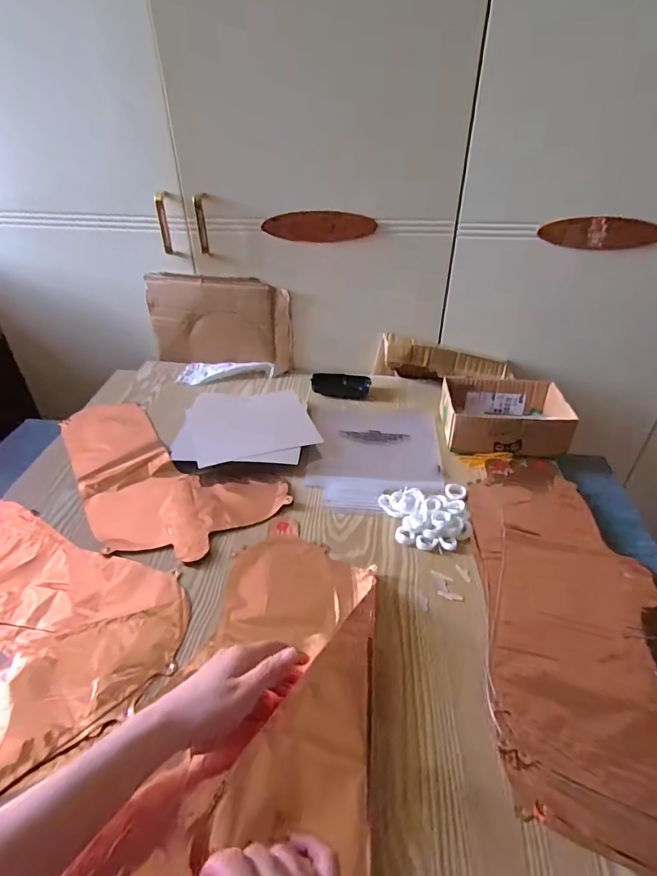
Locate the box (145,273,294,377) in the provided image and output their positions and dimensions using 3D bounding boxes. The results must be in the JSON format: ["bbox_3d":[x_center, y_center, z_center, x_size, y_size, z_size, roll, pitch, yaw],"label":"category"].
[{"bbox_3d":[-0.209,-0.220,0.896,0.274,0.173,0.027,5,37,7],"label":"box"}]

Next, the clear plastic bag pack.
[{"bbox_3d":[0.074,0.017,0.723,0.205,0.014,0.259,-1,37,0],"label":"clear plastic bag pack"}]

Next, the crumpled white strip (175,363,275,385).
[{"bbox_3d":[-0.201,-0.129,0.894,0.179,0.024,0.068,5,37,7],"label":"crumpled white strip"}]

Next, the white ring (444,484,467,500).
[{"bbox_3d":[0.176,0.073,0.640,0.028,0.009,0.030,0,37,0],"label":"white ring"}]

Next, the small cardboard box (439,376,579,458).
[{"bbox_3d":[0.275,-0.036,0.740,0.185,0.062,0.143,6,37,8],"label":"small cardboard box"}]

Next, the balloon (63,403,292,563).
[{"bbox_3d":[-0.272,0.052,0.667,0.401,0.013,0.201,23,43,28],"label":"balloon"}]

